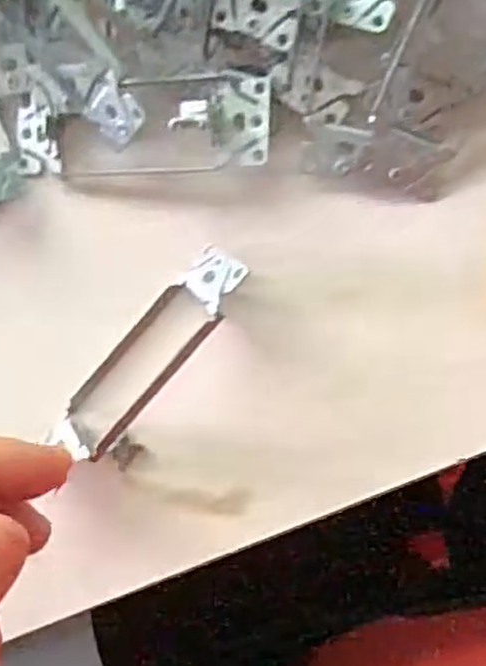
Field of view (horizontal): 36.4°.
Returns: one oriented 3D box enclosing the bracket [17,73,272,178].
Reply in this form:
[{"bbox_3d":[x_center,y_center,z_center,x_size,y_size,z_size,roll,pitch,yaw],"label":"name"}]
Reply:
[{"bbox_3d":[-0.041,-0.081,0.284,0.102,0.005,0.035,0,83,8],"label":"bracket"}]

